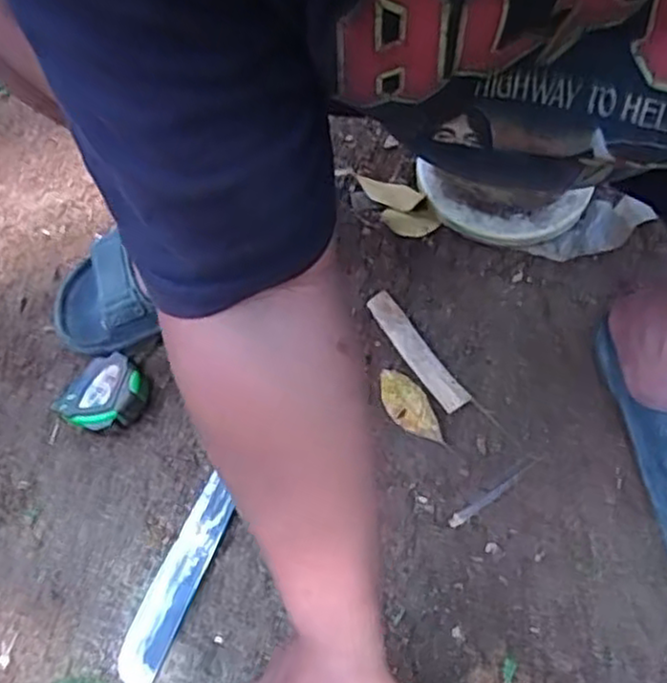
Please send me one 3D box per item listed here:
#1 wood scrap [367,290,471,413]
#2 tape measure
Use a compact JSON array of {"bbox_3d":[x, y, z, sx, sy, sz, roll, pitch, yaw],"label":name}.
[{"bbox_3d":[0.082,0.008,0.726,0.029,0.006,0.145,-30,66,-14],"label":"wood scrap"},{"bbox_3d":[-0.218,0.053,0.693,0.074,0.042,0.079,25,65,13],"label":"tape measure"}]

